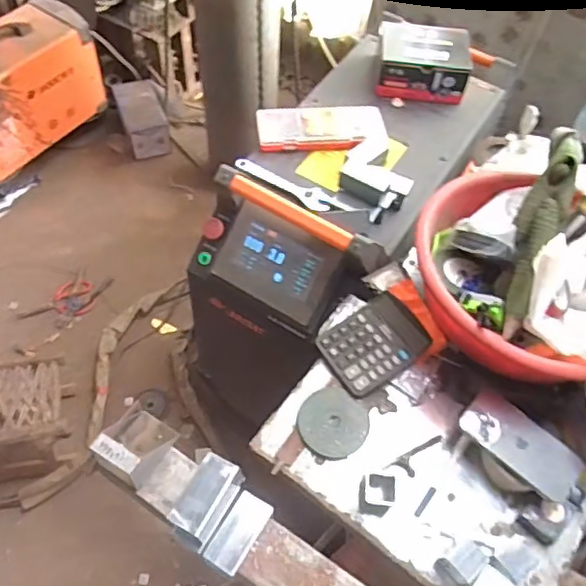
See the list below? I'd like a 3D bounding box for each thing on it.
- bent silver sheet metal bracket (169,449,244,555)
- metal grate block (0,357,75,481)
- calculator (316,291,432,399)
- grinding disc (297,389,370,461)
[{"bbox_3d":[-0.093,0.224,0.631,0.043,0.051,0.085,27,61,14],"label":"bent silver sheet metal bracket"},{"bbox_3d":[-0.634,0.293,1.349,0.262,0.196,0.207,-9,59,-8],"label":"metal grate block"},{"bbox_3d":[0.120,0.073,0.884,0.141,0.035,0.122,-27,63,-20],"label":"calculator"},{"bbox_3d":[0.057,0.185,0.837,0.097,0.013,0.102,2,57,-3],"label":"grinding disc"}]

